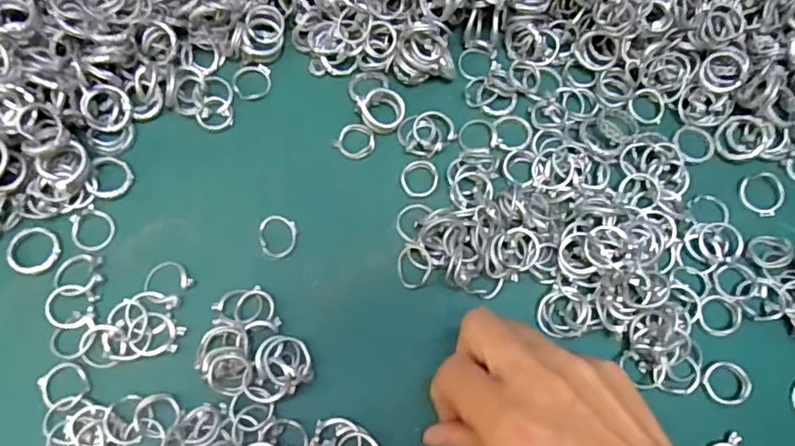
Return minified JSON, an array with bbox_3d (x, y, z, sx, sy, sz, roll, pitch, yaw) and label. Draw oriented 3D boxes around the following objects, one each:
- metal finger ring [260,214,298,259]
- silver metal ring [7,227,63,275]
[{"bbox_3d":[-0.062,0.007,0.307,0.019,0.004,0.022,10,71,3],"label":"metal finger ring"},{"bbox_3d":[-0.184,0.013,0.301,0.023,0.004,0.027,-28,73,-10],"label":"silver metal ring"}]

